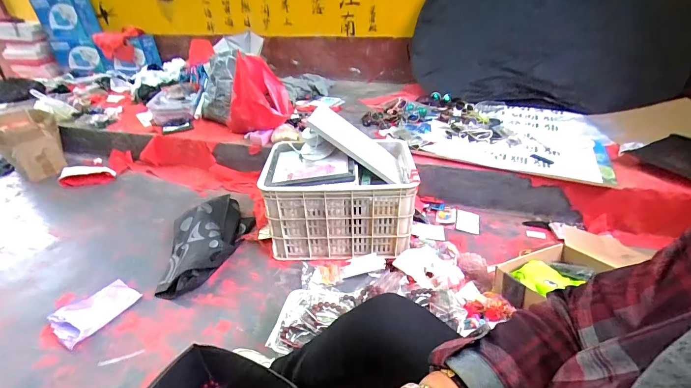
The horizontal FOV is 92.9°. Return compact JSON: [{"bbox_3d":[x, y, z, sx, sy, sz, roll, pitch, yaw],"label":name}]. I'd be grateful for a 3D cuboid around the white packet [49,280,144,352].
[{"bbox_3d":[-0.753,0.339,0.986,0.157,0.042,0.208,16,36,27],"label":"white packet"}]

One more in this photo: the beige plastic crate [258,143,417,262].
[{"bbox_3d":[-0.012,0.006,1.195,0.480,0.332,0.344,1,32,4],"label":"beige plastic crate"}]

